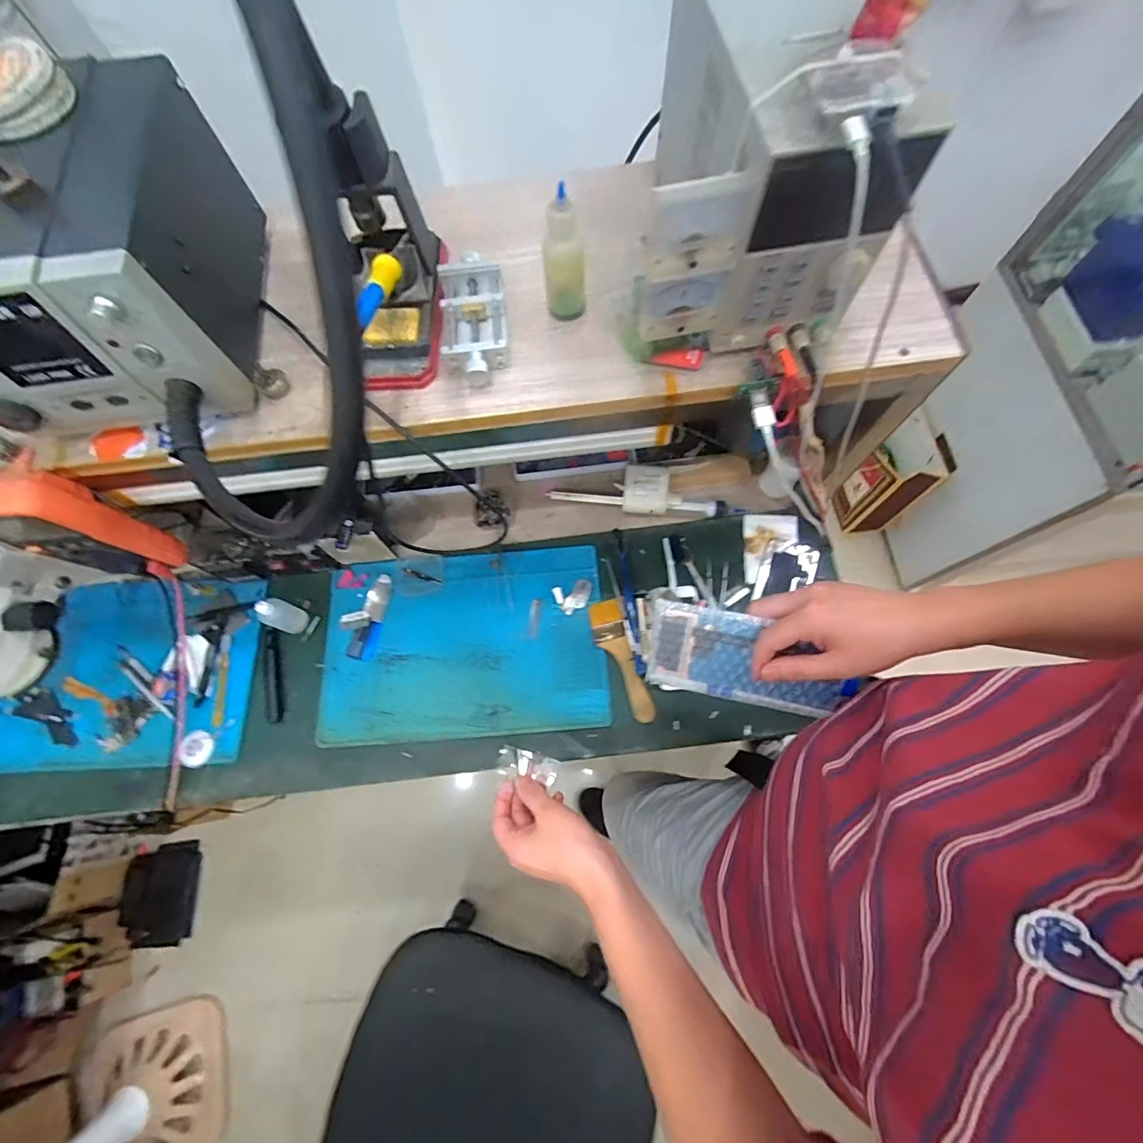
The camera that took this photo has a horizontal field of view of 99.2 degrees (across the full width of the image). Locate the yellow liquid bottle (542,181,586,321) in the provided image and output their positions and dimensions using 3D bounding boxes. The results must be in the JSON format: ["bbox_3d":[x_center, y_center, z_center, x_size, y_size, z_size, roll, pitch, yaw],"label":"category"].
[{"bbox_3d":[-0.006,-0.266,0.414,0.035,0.104,0.026,-1,71,3],"label":"yellow liquid bottle"}]

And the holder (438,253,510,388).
[{"bbox_3d":[-0.089,-0.234,0.446,0.056,0.033,0.136,-7,71,1],"label":"holder"}]

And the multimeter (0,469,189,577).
[{"bbox_3d":[-0.487,-0.042,0.484,0.083,0.168,0.055,-1,71,3],"label":"multimeter"}]

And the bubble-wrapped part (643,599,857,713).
[{"bbox_3d":[0.160,0.082,0.444,0.176,0.093,0.010,8,30,15],"label":"bubble-wrapped part"}]

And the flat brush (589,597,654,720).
[{"bbox_3d":[0.066,0.116,0.642,0.048,0.016,0.165,-15,71,-2],"label":"flat brush"}]

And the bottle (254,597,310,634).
[{"bbox_3d":[-0.387,0.058,0.650,0.038,0.077,0.038,23,74,10],"label":"bottle"}]

